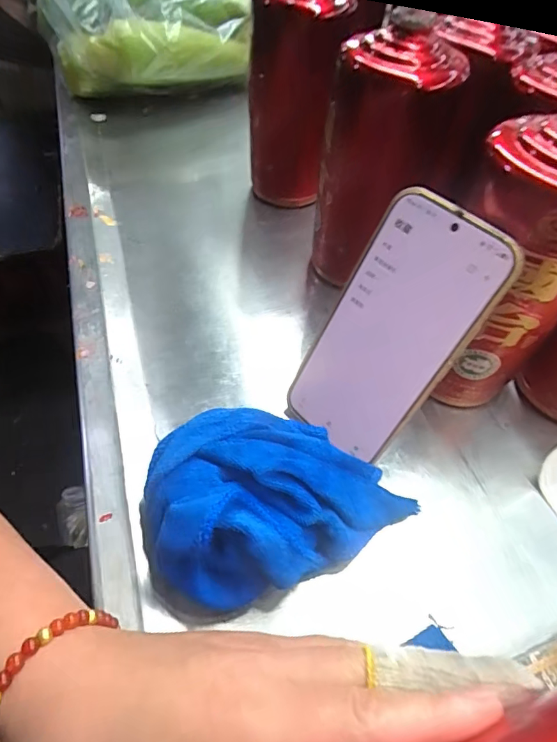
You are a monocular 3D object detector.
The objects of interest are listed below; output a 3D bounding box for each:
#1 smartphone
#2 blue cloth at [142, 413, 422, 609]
[{"bbox_3d":[0.061,-0.018,0.263,0.072,0.153,0.005,41,34,22],"label":"smartphone"},{"bbox_3d":[0.001,0.063,0.259,0.147,0.052,0.099,-12,53,-13],"label":"blue cloth"}]

